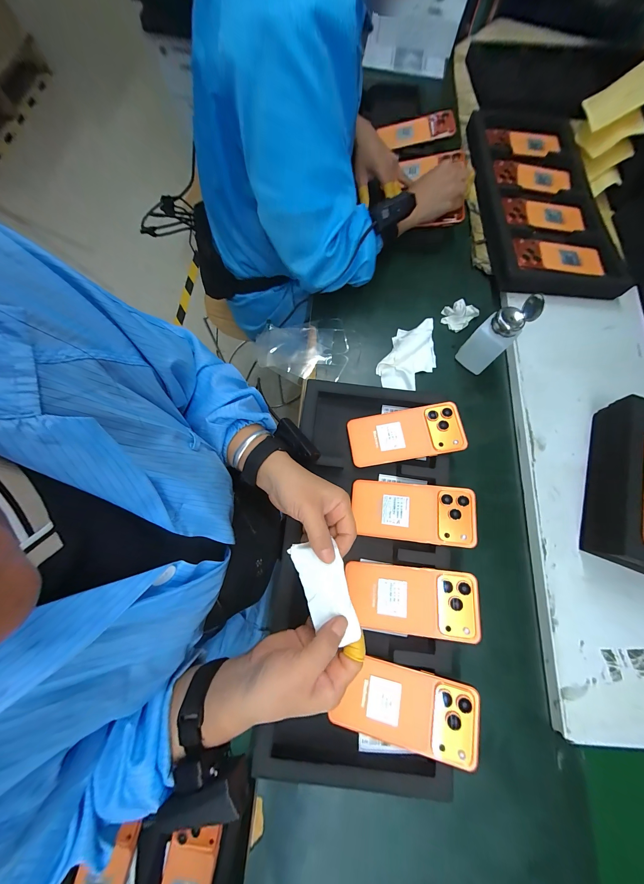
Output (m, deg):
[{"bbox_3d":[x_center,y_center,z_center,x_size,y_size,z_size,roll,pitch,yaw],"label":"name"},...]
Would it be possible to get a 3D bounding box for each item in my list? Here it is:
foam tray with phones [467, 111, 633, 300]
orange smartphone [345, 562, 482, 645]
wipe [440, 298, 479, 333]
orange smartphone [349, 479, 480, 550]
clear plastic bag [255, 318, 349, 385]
[{"bbox_3d":[0.434,-0.492,0.555,0.242,0.055,0.469,0,74,1],"label":"foam tray with phones"},{"bbox_3d":[0.111,0.198,0.348,0.157,0.017,0.076,4,75,2],"label":"orange smartphone"},{"bbox_3d":[0.247,-0.234,0.497,0.053,0.033,0.063,44,76,10],"label":"wipe"},{"bbox_3d":[0.122,0.094,0.377,0.157,0.017,0.076,5,75,3],"label":"orange smartphone"},{"bbox_3d":[-0.036,-0.156,0.489,0.156,0.018,0.114,-6,74,0],"label":"clear plastic bag"}]

